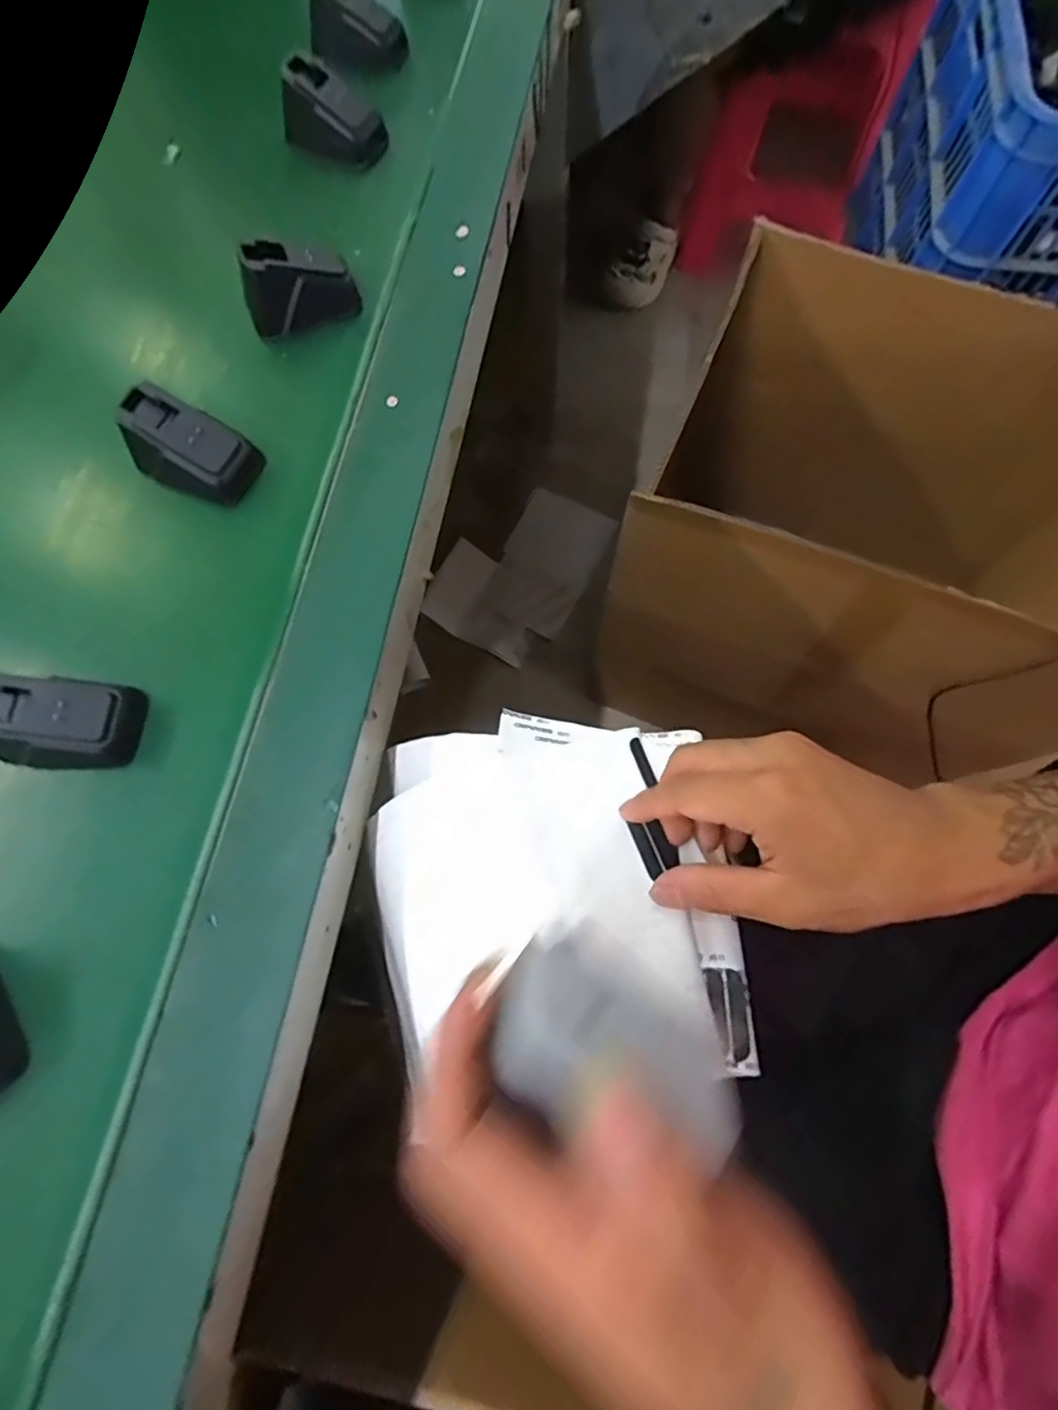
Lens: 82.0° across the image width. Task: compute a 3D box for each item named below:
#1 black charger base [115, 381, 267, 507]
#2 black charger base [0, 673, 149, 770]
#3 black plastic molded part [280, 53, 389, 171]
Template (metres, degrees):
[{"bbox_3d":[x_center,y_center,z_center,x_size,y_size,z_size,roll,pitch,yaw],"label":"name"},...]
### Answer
[{"bbox_3d":[-0.190,-0.143,0.341,0.065,0.040,0.043,19,74,7],"label":"black charger base"},{"bbox_3d":[-0.226,0.008,0.291,0.061,0.039,0.041,-2,73,1],"label":"black charger base"},{"bbox_3d":[-0.139,-0.416,0.428,0.069,0.039,0.031,30,76,10],"label":"black plastic molded part"}]

